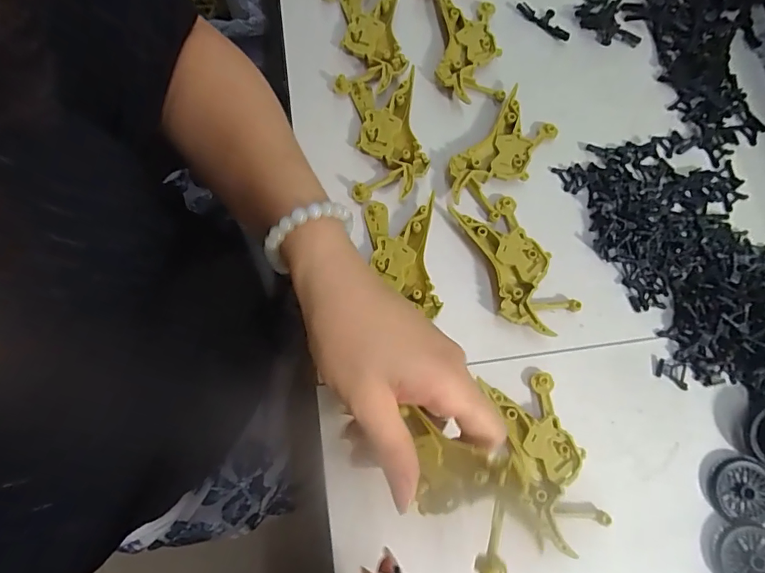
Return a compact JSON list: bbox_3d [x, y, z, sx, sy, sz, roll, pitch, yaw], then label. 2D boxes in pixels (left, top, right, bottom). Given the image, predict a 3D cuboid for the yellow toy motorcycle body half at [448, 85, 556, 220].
[{"bbox_3d":[0.084,-0.093,0.332,0.047,0.015,0.092,34,76,8],"label":"yellow toy motorcycle body half"}]

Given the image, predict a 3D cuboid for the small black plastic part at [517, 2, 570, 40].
[{"bbox_3d":[0.131,-0.215,0.369,0.047,0.010,0.013,36,76,9],"label":"small black plastic part"}]

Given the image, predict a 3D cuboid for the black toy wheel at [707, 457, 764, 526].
[{"bbox_3d":[0.218,0.123,0.278,0.038,0.007,0.035,0,74,-1],"label":"black toy wheel"}]

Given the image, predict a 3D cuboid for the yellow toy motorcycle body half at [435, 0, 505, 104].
[{"bbox_3d":[0.066,-0.185,0.355,0.047,0.014,0.098,1,74,-1],"label":"yellow toy motorcycle body half"}]

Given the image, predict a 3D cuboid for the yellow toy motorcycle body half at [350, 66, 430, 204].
[{"bbox_3d":[0.004,-0.109,0.333,0.050,0.015,0.095,-2,74,-2],"label":"yellow toy motorcycle body half"}]

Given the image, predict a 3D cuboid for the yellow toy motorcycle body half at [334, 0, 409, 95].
[{"bbox_3d":[-0.008,-0.190,0.353,0.051,0.014,0.090,2,74,-1],"label":"yellow toy motorcycle body half"}]

